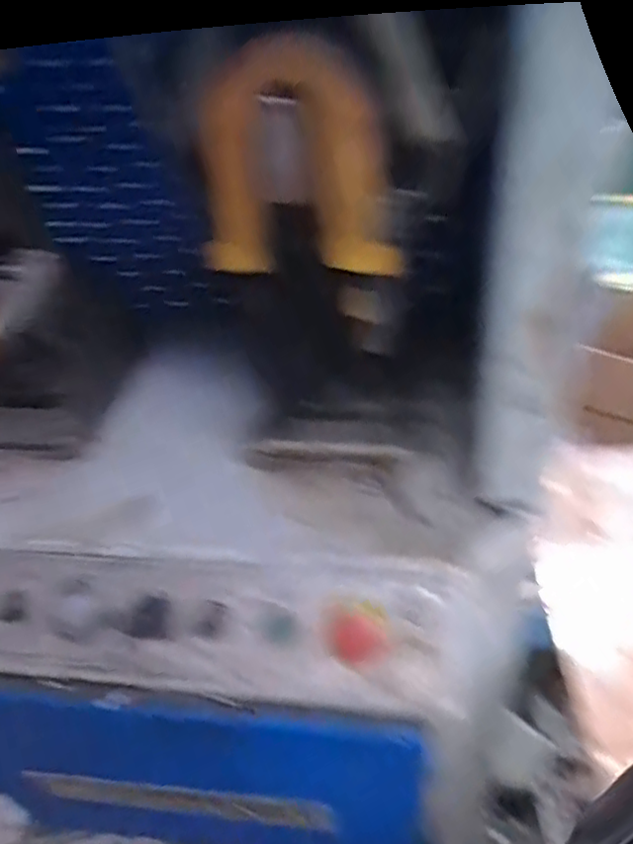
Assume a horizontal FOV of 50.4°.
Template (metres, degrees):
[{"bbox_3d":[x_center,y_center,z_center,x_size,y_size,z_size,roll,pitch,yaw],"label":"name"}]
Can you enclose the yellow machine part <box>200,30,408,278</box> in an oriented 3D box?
[{"bbox_3d":[-0.018,-0.200,0.528,0.160,0.173,0.053,2,39,8],"label":"yellow machine part"}]

